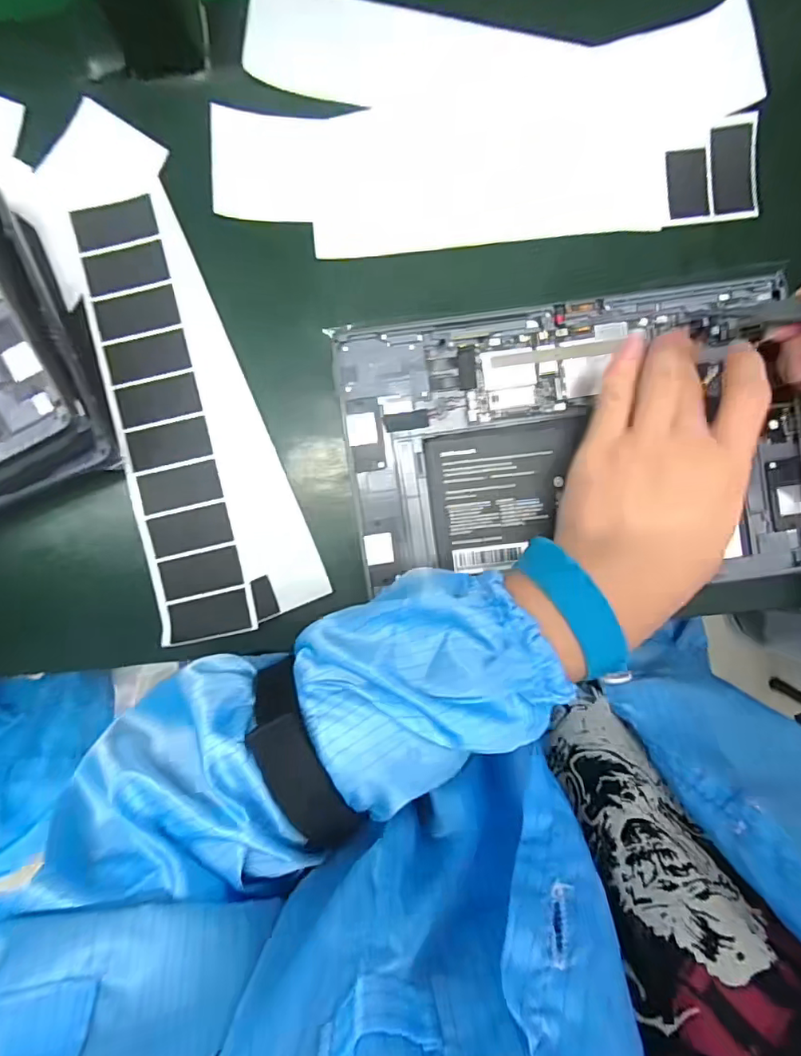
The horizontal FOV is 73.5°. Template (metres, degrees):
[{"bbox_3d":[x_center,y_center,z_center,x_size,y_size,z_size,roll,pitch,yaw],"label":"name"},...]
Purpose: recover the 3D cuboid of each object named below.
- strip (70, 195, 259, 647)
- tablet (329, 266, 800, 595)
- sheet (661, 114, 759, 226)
[{"bbox_3d":[-0.143,-0.062,0.324,0.053,0.007,0.262,-14,92,3],"label":"strip"},{"bbox_3d":[0.099,-0.046,0.302,0.253,0.016,0.164,-8,88,-3],"label":"tablet"},{"bbox_3d":[0.190,-0.216,0.325,0.056,0.005,0.060,-3,97,0],"label":"sheet"}]

